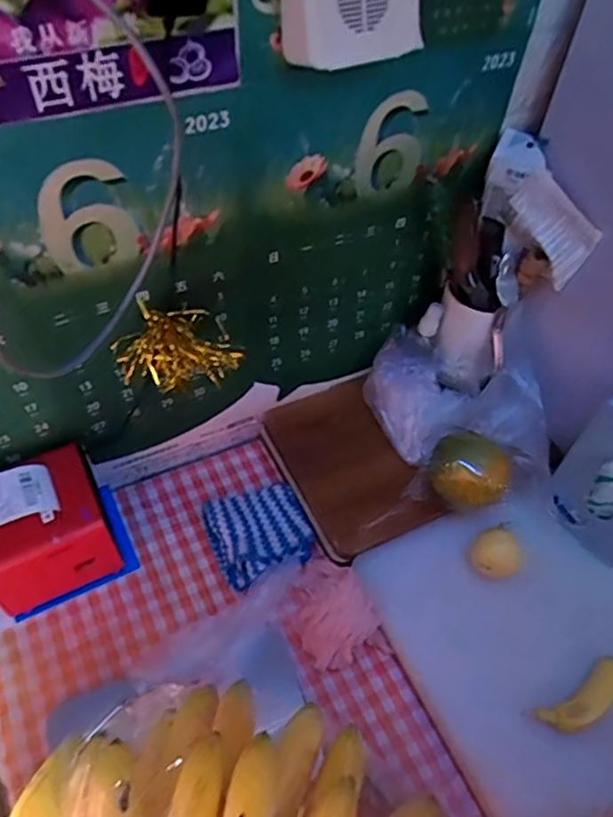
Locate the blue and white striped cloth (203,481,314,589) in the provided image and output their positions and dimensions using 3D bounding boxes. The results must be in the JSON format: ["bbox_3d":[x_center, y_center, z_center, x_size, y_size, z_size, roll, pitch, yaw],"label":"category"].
[{"bbox_3d":[-0.054,0.136,0.701,0.107,0.023,0.107,-20,57,-17],"label":"blue and white striped cloth"}]

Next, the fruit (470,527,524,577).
[{"bbox_3d":[0.202,0.162,0.660,0.051,0.042,0.050,2,53,-2],"label":"fruit"}]

